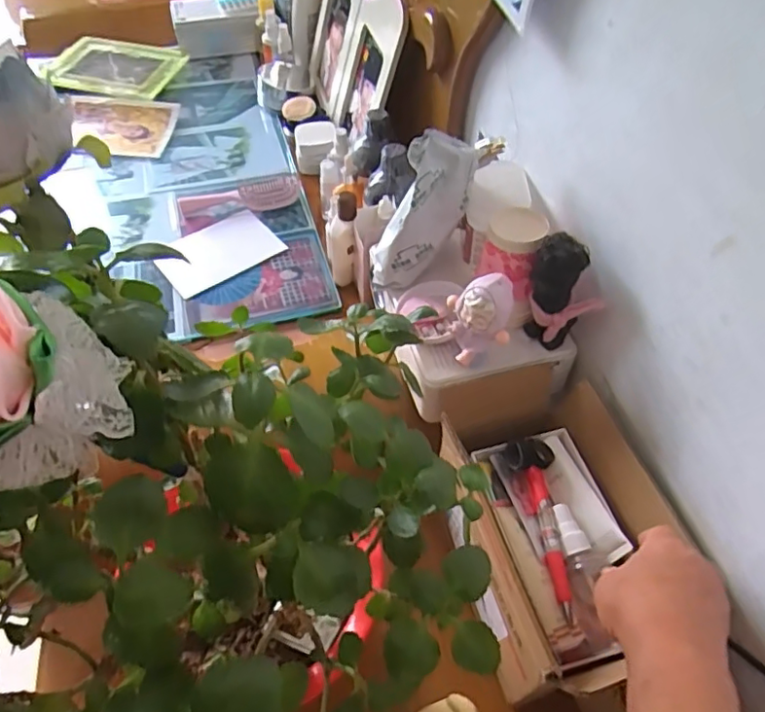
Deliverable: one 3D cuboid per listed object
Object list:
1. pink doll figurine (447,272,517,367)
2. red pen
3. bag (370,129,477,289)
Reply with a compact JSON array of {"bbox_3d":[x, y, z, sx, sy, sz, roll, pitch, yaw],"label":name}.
[{"bbox_3d":[0.083,-0.033,0.507,0.053,0.076,0.041,15,53,8],"label":"pink doll figurine"},{"bbox_3d":[0.135,0.145,0.469,0.015,0.008,0.120,-2,53,-6],"label":"red pen"},{"bbox_3d":[0.032,-0.127,0.545,0.076,0.152,0.043,-17,52,-46],"label":"bag"}]

